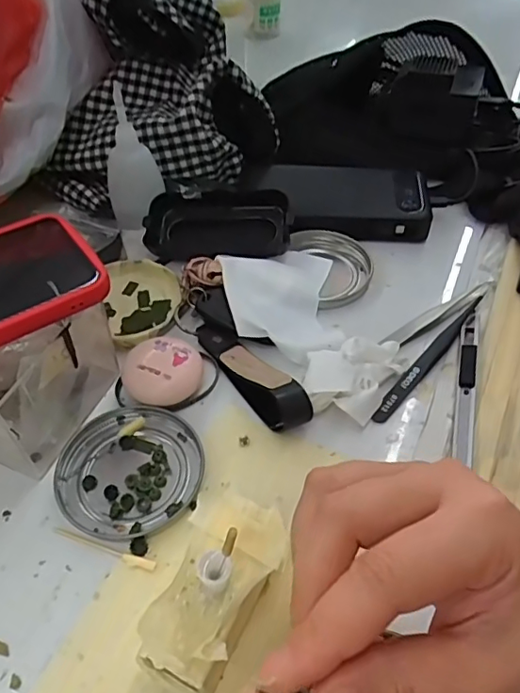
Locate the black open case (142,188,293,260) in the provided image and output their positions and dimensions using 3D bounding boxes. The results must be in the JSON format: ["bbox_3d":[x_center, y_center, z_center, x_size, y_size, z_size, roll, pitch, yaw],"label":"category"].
[{"bbox_3d":[-0.033,-0.096,0.427,0.110,0.032,0.047,3,49,2],"label":"black open case"}]

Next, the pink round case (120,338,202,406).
[{"bbox_3d":[-0.060,0.016,0.342,0.047,0.023,0.041,-3,49,-3],"label":"pink round case"}]

